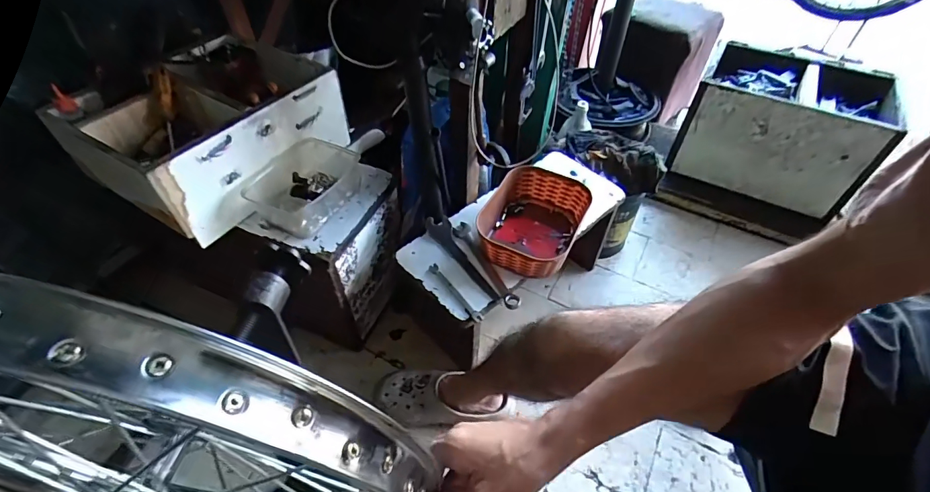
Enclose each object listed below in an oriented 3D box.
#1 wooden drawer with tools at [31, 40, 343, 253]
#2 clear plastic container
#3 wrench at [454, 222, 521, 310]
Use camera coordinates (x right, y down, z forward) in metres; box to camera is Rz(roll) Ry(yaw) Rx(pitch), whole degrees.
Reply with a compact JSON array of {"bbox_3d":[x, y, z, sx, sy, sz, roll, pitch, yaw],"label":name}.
[{"bbox_3d":[-0.432,-0.206,0.771,0.282,0.159,0.360,25,53,19],"label":"wooden drawer with tools"},{"bbox_3d":[-0.272,-0.108,0.753,0.122,0.071,0.180,18,51,14],"label":"clear plastic container"},{"bbox_3d":[0.034,0.028,0.753,0.029,0.011,0.196,-22,53,-19],"label":"wrench"}]

